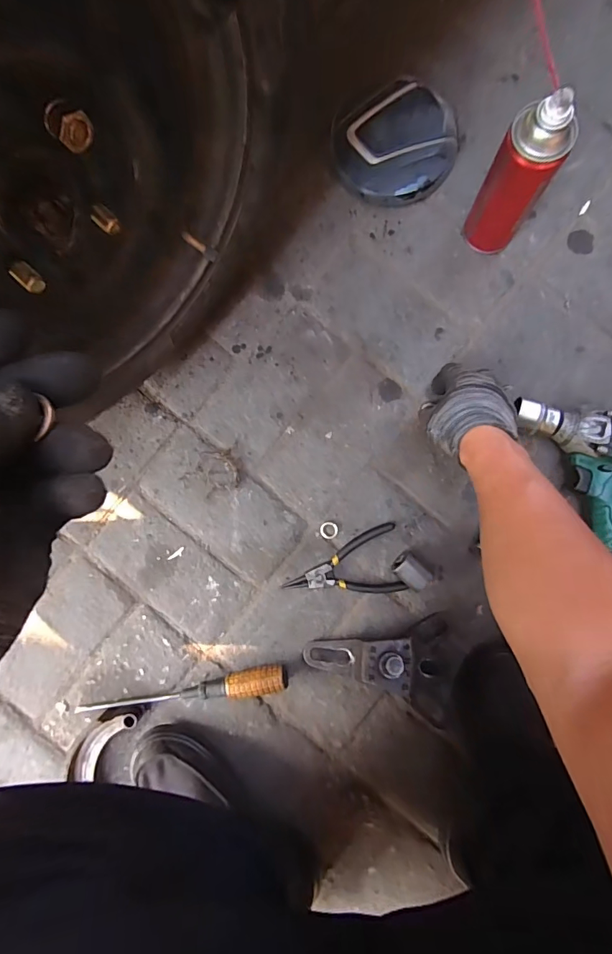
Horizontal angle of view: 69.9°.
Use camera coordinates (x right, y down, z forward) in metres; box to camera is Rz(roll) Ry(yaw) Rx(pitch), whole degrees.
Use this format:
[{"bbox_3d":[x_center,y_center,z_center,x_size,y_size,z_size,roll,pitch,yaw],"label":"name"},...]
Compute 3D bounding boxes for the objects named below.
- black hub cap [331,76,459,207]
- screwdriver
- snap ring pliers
[{"bbox_3d":[0.107,-0.406,0.524,0.151,0.040,0.145,-10,87,1],"label":"black hub cap"},{"bbox_3d":[-0.144,0.254,0.513,0.251,0.027,0.028,-11,87,1],"label":"screwdriver"},{"bbox_3d":[0.043,0.110,0.521,0.138,0.012,0.077,-15,87,1],"label":"snap ring pliers"}]

